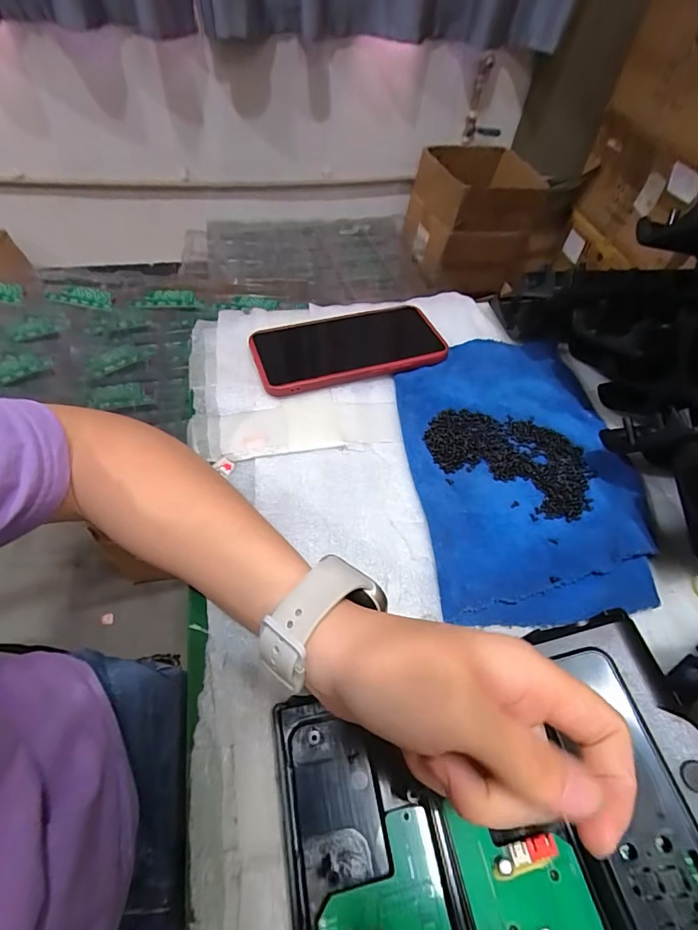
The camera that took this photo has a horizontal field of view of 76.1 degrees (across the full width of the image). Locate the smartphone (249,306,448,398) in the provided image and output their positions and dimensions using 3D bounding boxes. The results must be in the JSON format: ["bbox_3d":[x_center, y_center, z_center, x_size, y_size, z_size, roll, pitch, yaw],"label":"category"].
[{"bbox_3d":[-0.002,-0.106,0.396,0.161,0.015,0.083,-14,57,-12],"label":"smartphone"}]

